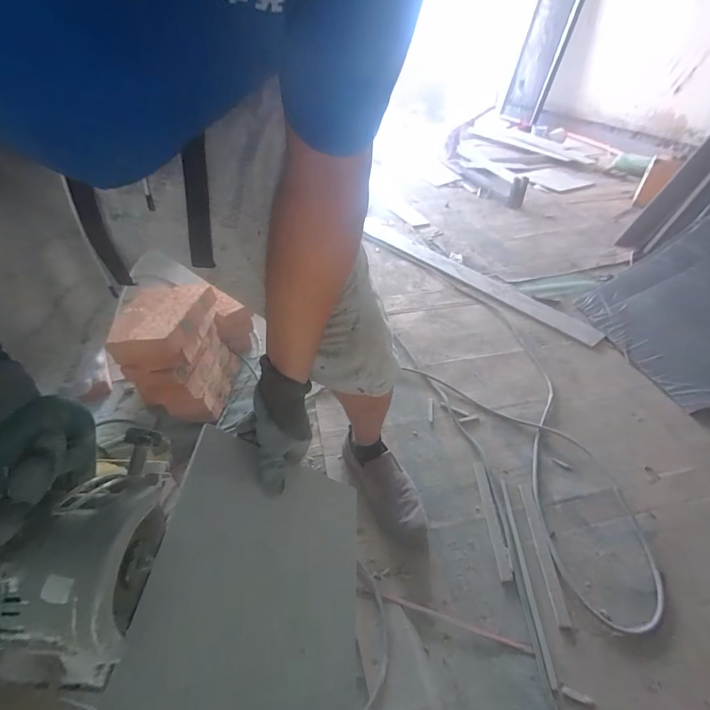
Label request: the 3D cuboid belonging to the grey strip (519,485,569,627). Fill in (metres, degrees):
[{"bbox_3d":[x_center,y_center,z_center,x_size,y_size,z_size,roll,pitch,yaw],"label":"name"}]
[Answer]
[{"bbox_3d":[0.368,0.378,0.711,0.026,0.012,0.248,3,42,4],"label":"grey strip"}]

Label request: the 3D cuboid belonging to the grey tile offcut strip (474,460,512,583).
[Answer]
[{"bbox_3d":[0.287,0.335,0.760,0.024,0.004,0.240,1,42,1],"label":"grey tile offcut strip"}]

